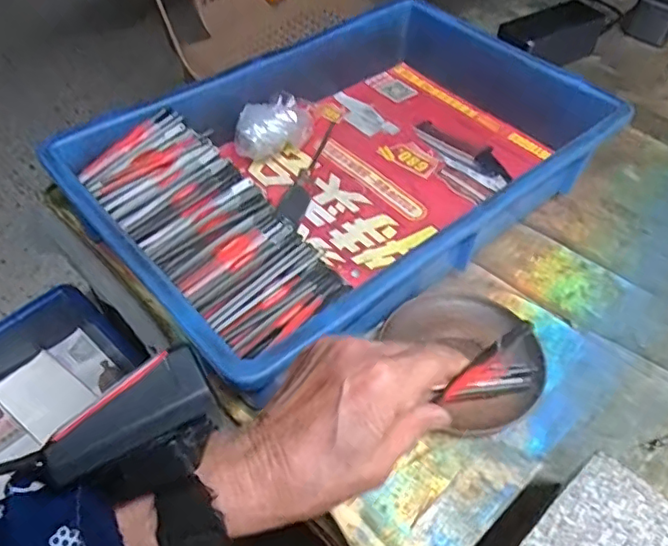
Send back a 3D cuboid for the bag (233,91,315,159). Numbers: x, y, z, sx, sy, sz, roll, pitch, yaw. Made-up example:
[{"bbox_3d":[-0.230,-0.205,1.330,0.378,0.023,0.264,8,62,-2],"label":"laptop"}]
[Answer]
[{"bbox_3d":[-0.058,-0.137,0.548,0.076,0.050,0.041,-15,53,-13],"label":"bag"}]

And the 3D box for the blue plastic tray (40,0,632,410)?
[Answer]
[{"bbox_3d":[0.022,-0.102,0.511,0.436,0.076,0.268,-34,59,-25],"label":"blue plastic tray"}]

